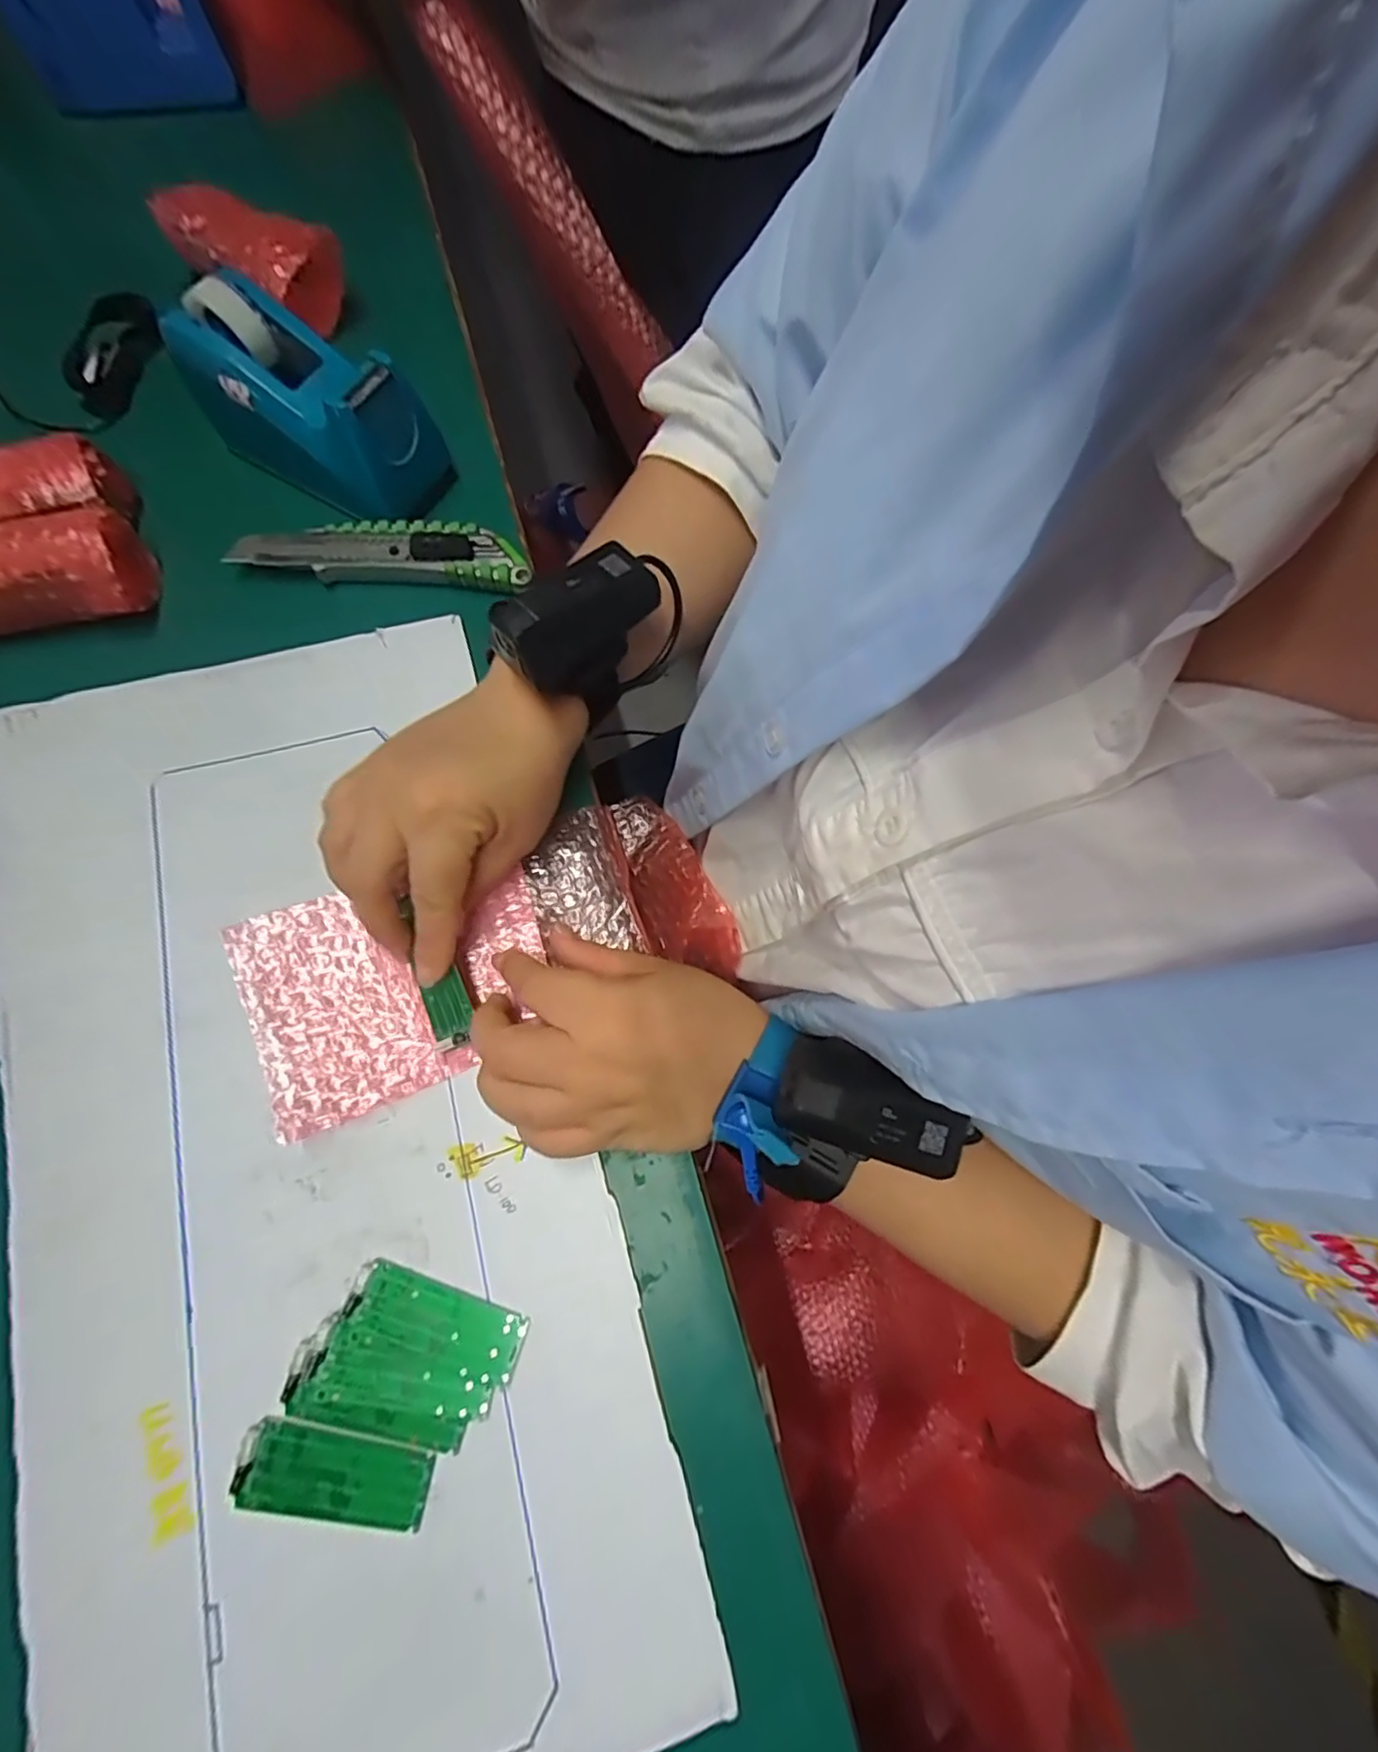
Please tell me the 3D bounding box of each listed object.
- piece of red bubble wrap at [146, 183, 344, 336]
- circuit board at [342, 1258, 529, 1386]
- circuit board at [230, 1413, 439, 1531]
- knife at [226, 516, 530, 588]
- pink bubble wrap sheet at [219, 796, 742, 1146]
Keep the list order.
[{"bbox_3d":[-0.282,-0.394,0.388,0.120,0.042,0.054,28,76,6],"label":"piece of red bubble wrap"},{"bbox_3d":[-0.105,0.184,0.251,0.073,0.005,0.025,19,75,4],"label":"circuit board"},{"bbox_3d":[-0.138,0.233,0.237,0.072,0.004,0.028,10,76,-1],"label":"circuit board"},{"bbox_3d":[-0.174,-0.186,0.347,0.158,0.012,0.034,1,75,-1],"label":"knife"},{"bbox_3d":[-0.097,0.033,0.305,0.218,0.049,0.105,-22,76,-13],"label":"pink bubble wrap sheet"}]

